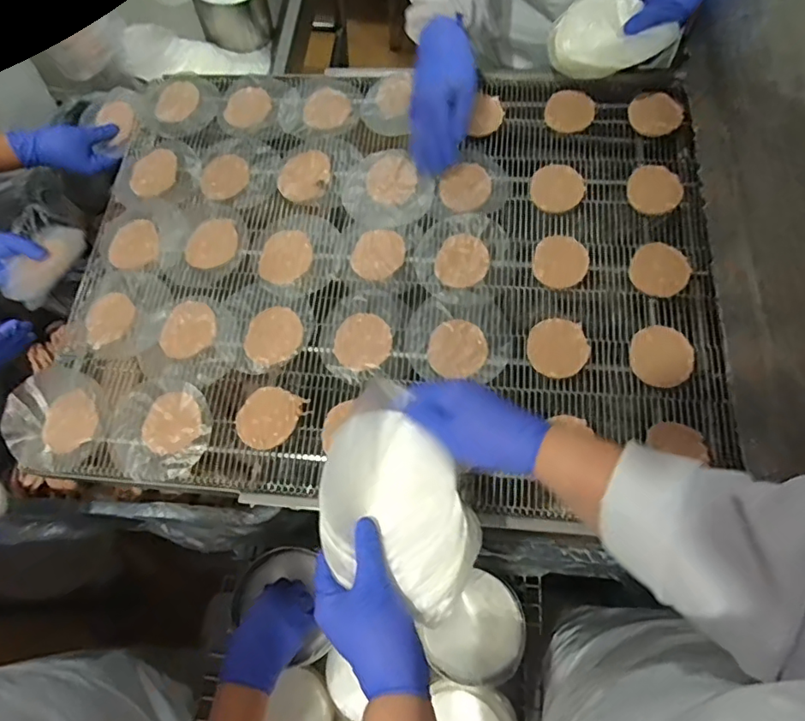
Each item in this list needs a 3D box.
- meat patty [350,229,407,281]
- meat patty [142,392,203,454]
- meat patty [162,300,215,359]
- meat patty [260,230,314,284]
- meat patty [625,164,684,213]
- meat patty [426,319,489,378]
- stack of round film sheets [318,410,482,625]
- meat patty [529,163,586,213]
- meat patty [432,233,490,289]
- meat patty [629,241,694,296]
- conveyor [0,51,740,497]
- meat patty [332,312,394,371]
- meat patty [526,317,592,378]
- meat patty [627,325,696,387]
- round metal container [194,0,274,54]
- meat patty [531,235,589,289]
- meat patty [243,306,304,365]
[{"bbox_3d":[-0.030,-0.134,0.684,0.065,0.007,0.071,12,69,3],"label":"meat patty"},{"bbox_3d":[-0.264,0.070,0.620,0.066,0.005,0.063,1,69,-1],"label":"meat patty"},{"bbox_3d":[-0.259,-0.038,0.663,0.061,0.007,0.075,1,69,-1],"label":"meat patty"},{"bbox_3d":[-0.148,-0.133,0.695,0.065,0.006,0.079,6,69,1],"label":"meat patty"},{"bbox_3d":[0.318,-0.217,0.686,0.062,0.015,0.068,19,70,6],"label":"meat patty"},{"bbox_3d":[0.064,-0.014,0.630,0.066,0.010,0.066,1,69,-1],"label":"meat patty"},{"bbox_3d":[-0.007,0.130,0.462,0.120,0.018,0.171,-23,71,-10],"label":"stack of round film sheets"},{"bbox_3d":[0.199,-0.222,0.702,0.066,0.015,0.066,1,69,-1],"label":"meat patty"},{"bbox_3d":[0.073,-0.123,0.671,0.063,0.006,0.071,14,69,4],"label":"meat patty"},{"bbox_3d":[0.304,-0.108,0.641,0.066,0.012,0.068,1,69,-1],"label":"meat patty"},{"bbox_3d":[-0.035,-0.143,0.692,0.783,0.026,0.595,2,69,5],"label":"conveyor"},{"bbox_3d":[-0.047,-0.023,0.642,0.068,0.014,0.070,1,69,-1],"label":"meat patty"},{"bbox_3d":[0.177,-0.015,0.622,0.069,0.007,0.068,1,69,-1],"label":"meat patty"},{"bbox_3d":[0.288,-0.005,0.607,0.065,0.014,0.067,14,69,4],"label":"meat patty"},{"bbox_3d":[-0.344,-0.718,1.108,0.138,0.098,0.145,1,69,-1],"label":"round metal container"},{"bbox_3d":[0.192,-0.121,0.664,0.063,0.008,0.071,5,69,0],"label":"meat patty"},{"bbox_3d":[-0.153,-0.031,0.650,0.066,0.004,0.073,10,69,2],"label":"meat patty"}]

